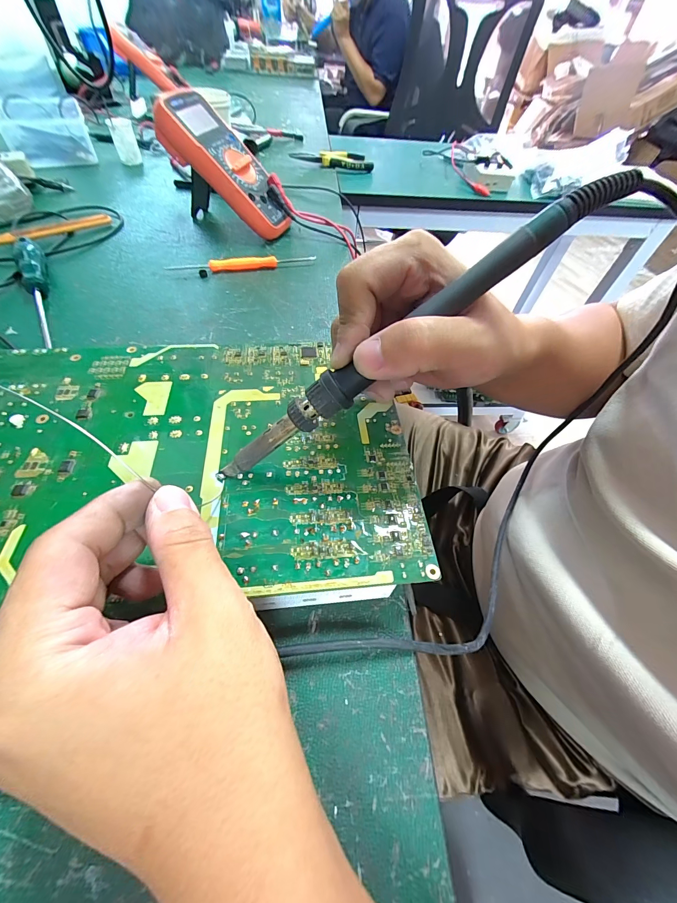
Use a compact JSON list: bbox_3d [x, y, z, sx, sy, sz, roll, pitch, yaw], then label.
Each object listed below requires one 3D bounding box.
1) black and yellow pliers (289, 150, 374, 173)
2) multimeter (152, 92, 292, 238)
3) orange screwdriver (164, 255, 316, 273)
[{"bbox_3d":[-0.012,-0.553,0.631,0.156,0.019,0.040,6,55,0],"label":"black and yellow pliers"},{"bbox_3d":[-0.135,-0.349,0.420,0.170,0.044,0.078,42,53,-23],"label":"multimeter"},{"bbox_3d":[-0.115,-0.227,0.403,0.172,0.012,0.017,-8,56,-10],"label":"orange screwdriver"}]

